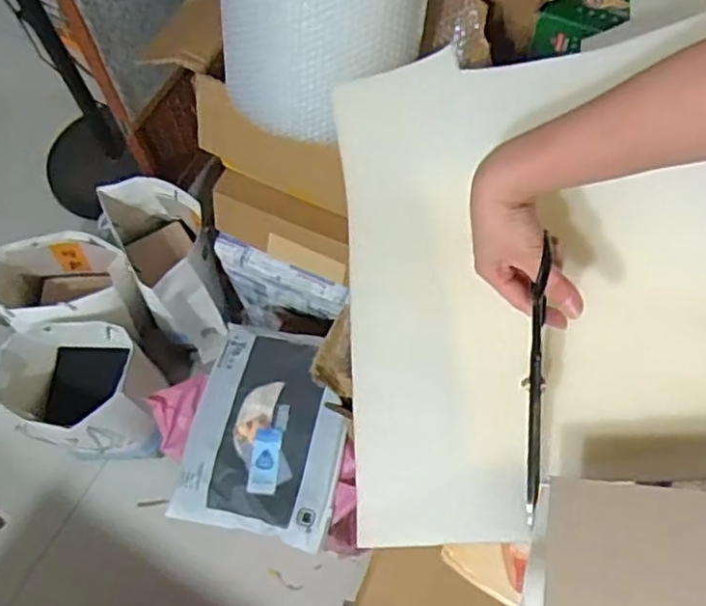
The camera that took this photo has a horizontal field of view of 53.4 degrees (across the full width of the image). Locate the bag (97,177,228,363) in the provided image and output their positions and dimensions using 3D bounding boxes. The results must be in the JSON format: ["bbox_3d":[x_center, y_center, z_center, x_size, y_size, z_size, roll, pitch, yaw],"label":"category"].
[{"bbox_3d":[-0.339,-0.068,1.371,0.156,0.285,0.257,-28,65,-11],"label":"bag"}]

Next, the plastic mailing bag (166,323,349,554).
[{"bbox_3d":[-0.126,0.188,1.050,0.232,0.034,0.295,10,64,8],"label":"plastic mailing bag"}]

